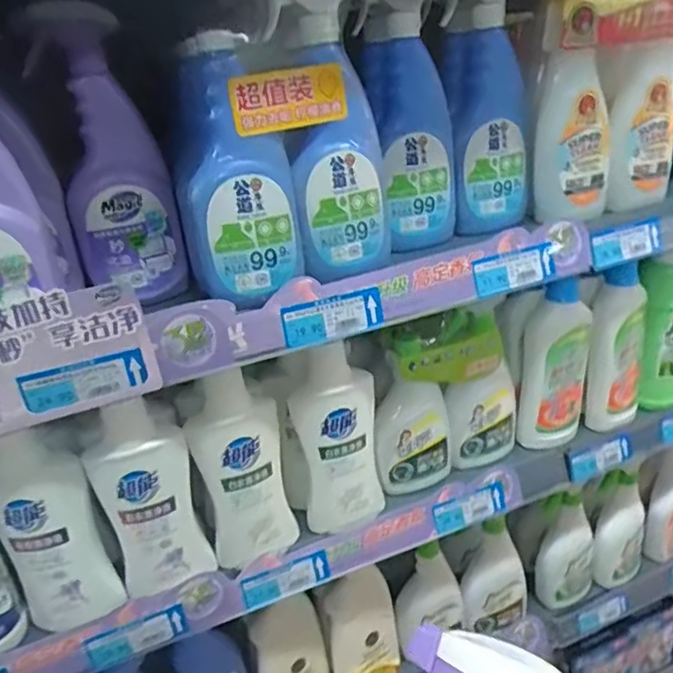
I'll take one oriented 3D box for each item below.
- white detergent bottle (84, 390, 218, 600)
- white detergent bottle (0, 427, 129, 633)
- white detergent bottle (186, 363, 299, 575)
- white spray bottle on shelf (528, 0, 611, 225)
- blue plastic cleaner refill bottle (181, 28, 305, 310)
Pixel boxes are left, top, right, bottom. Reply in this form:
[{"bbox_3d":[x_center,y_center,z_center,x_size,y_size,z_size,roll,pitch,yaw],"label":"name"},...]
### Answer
[{"bbox_3d":[-0.192,0.166,0.609,0.088,0.206,0.048,-24,30,-33],"label":"white detergent bottle"},{"bbox_3d":[-0.285,0.186,0.590,0.098,0.240,0.059,-15,26,-18],"label":"white detergent bottle"},{"bbox_3d":[-0.102,0.137,0.643,0.089,0.216,0.066,-10,25,-8],"label":"white detergent bottle"},{"bbox_3d":[0.261,-0.249,0.653,0.072,0.236,0.047,-16,27,-19],"label":"white spray bottle on shelf"},{"bbox_3d":[-0.087,-0.145,0.528,0.097,0.214,0.055,-16,27,-21],"label":"blue plastic cleaner refill bottle"}]

